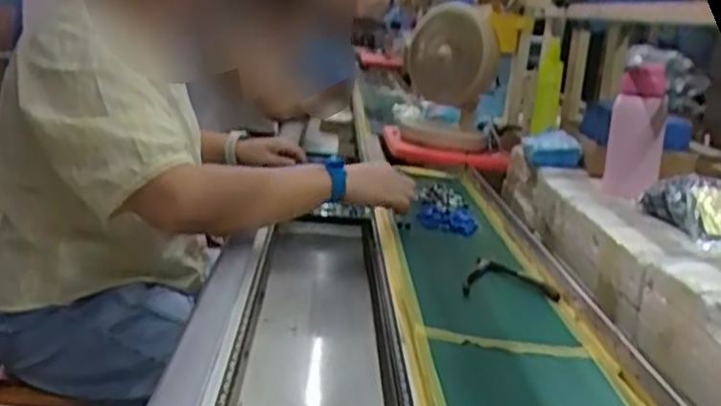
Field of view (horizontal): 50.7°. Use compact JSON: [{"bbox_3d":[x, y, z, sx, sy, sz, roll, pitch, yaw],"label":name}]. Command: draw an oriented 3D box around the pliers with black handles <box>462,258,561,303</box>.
[{"bbox_3d":[0.170,0.090,0.906,0.109,0.011,0.120,7,13,-2],"label":"pliers with black handles"}]

